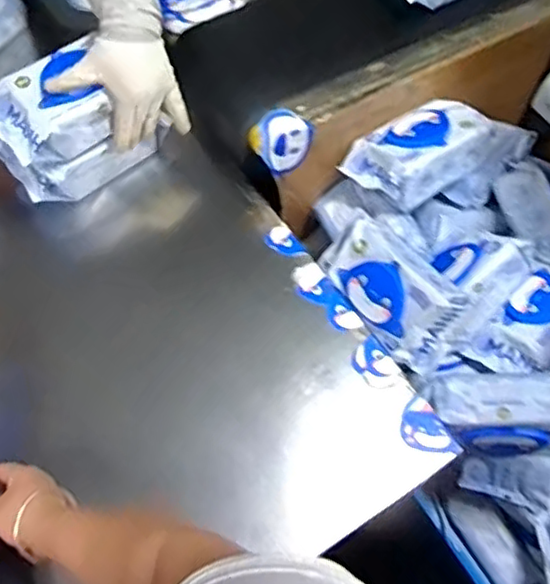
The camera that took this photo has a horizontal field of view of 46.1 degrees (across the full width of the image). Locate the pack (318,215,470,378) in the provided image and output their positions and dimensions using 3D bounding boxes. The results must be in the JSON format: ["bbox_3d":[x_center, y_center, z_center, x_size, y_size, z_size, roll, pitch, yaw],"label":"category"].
[{"bbox_3d":[0.145,-0.008,0.814,0.105,0.062,0.210,-50,59,20],"label":"pack"}]

